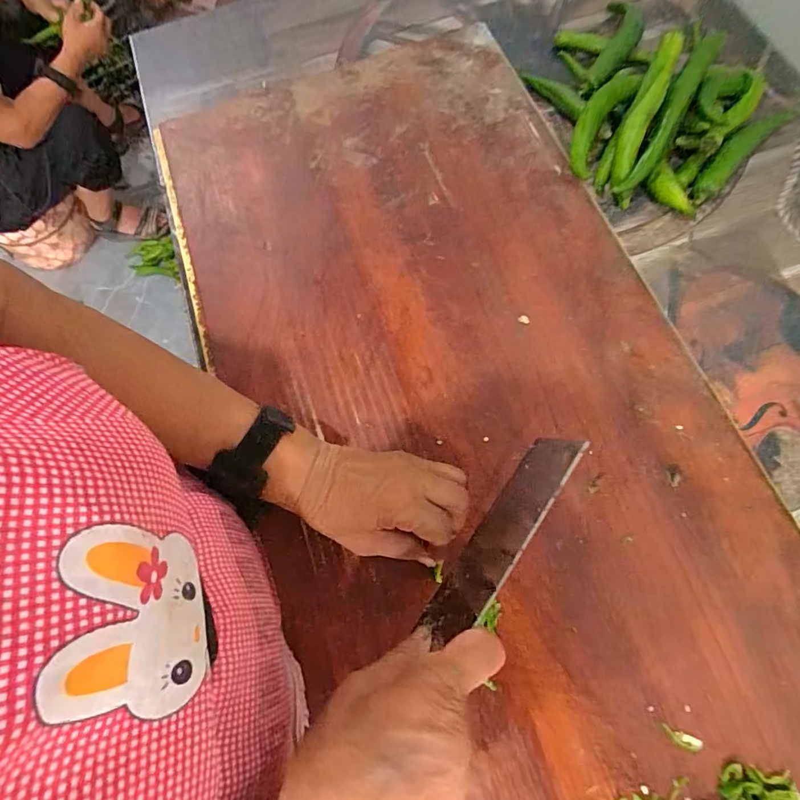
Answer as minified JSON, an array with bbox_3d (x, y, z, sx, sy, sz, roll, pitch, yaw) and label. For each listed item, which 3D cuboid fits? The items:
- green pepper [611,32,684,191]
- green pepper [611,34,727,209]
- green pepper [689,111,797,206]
[{"bbox_3d":[0.240,-0.290,0.439,0.024,0.032,0.158,22,88,9],"label":"green pepper"},{"bbox_3d":[0.259,-0.273,0.431,0.023,0.029,0.170,29,98,11],"label":"green pepper"},{"bbox_3d":[0.336,-0.246,0.453,0.139,0.020,0.028,-42,74,-12],"label":"green pepper"}]

